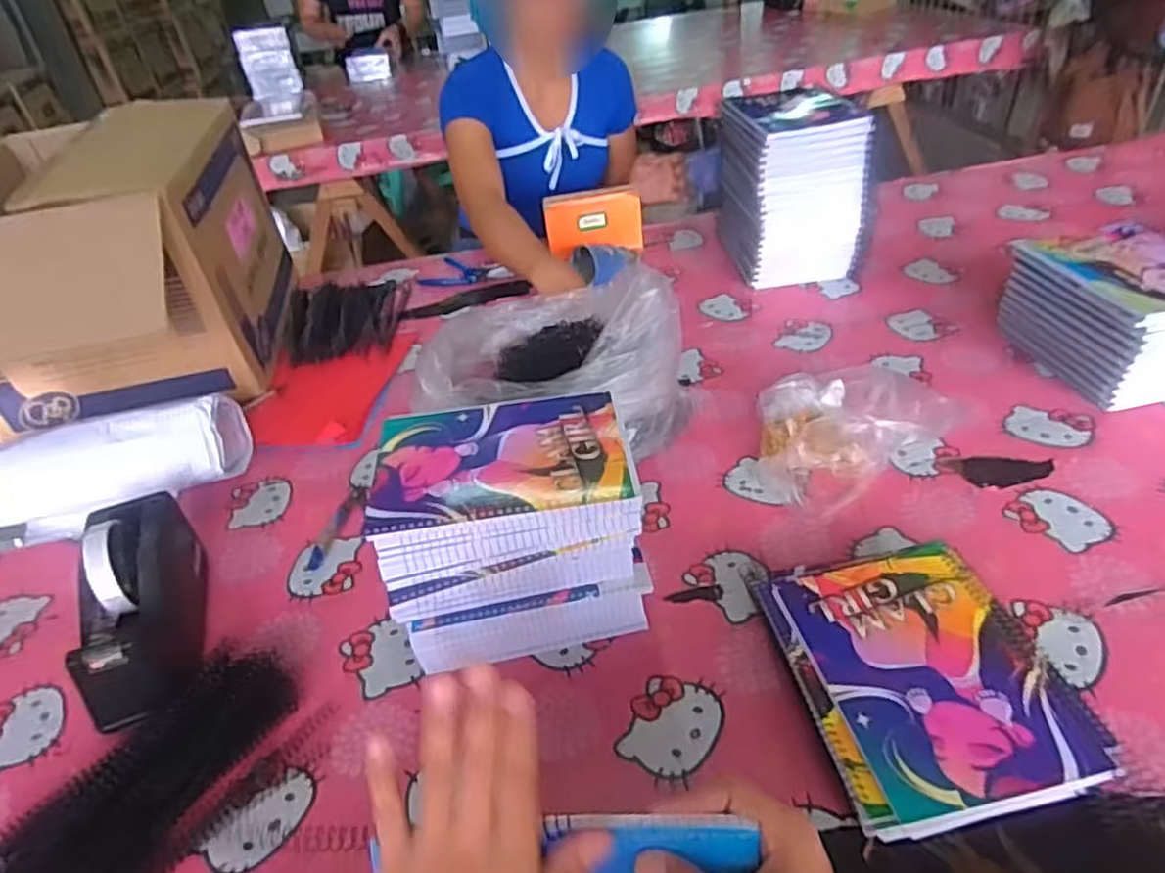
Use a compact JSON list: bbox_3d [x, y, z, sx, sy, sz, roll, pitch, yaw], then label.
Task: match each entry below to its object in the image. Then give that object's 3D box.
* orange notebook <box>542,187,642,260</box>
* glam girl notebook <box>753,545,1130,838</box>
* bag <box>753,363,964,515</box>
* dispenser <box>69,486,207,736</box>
[{"bbox_3d":[0.020,-0.348,1.192,0.155,0.096,0.014,-8,22,-2],"label":"orange notebook"},{"bbox_3d":[0.244,0.165,0.533,0.170,0.019,0.213,-9,38,-6],"label":"glam girl notebook"},{"bbox_3d":[0.267,-0.016,0.772,0.191,0.069,0.163,-19,39,-14],"label":"bag"},{"bbox_3d":[-0.393,0.147,0.653,0.078,0.116,0.219,-17,39,-12],"label":"dispenser"}]

